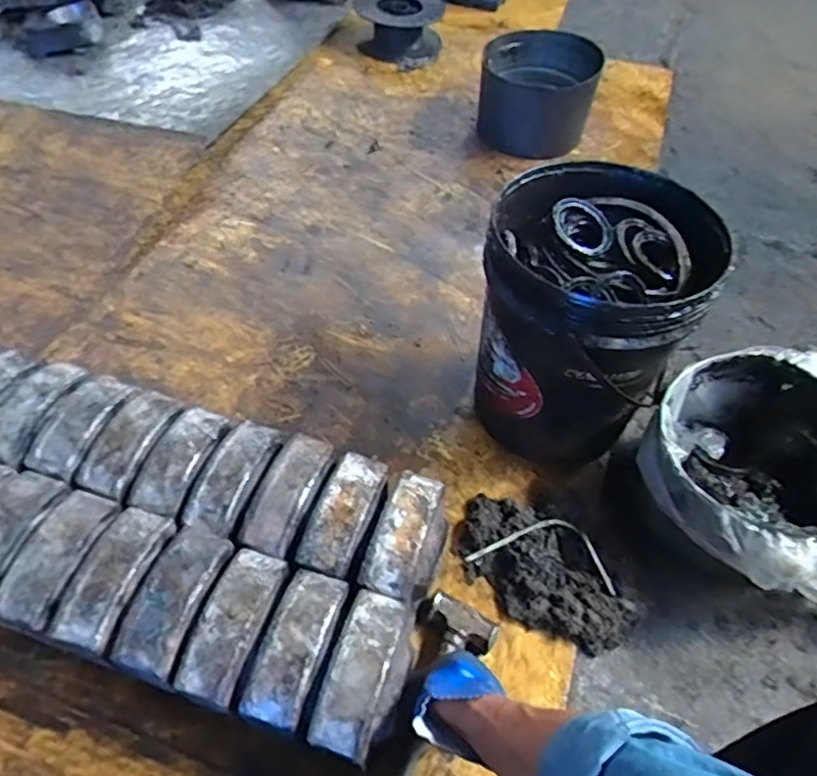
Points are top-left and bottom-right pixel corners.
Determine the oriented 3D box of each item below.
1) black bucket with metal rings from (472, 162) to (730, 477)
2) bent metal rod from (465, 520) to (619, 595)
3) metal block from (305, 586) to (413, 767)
[{"bbox_3d":[0.277,-0.123,1.020,0.303,0.375,0.416,16,53,9],"label":"black bucket with metal rings"},{"bbox_3d":[0.199,0.236,0.918,0.207,0.032,0.089,14,53,7],"label":"bent metal rod"},{"bbox_3d":[-0.042,0.304,0.673,0.076,0.041,0.162,16,53,8],"label":"metal block"}]

